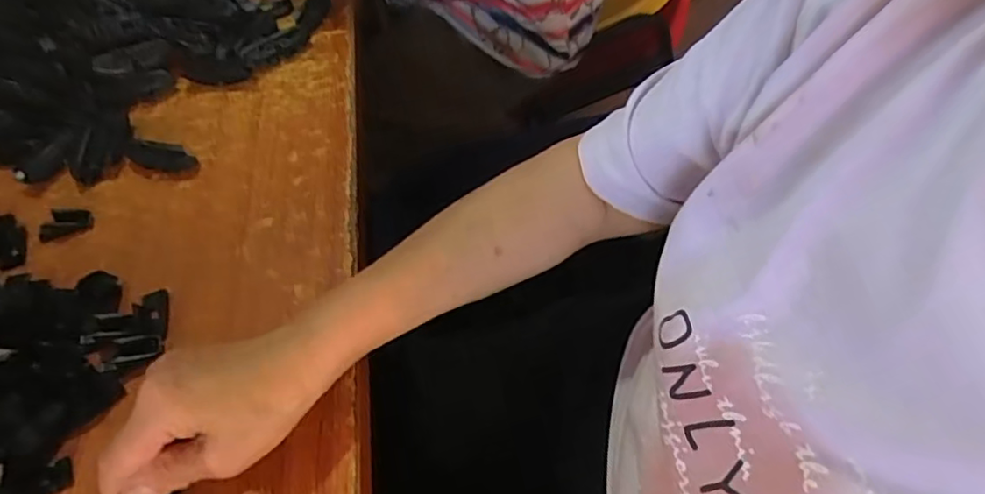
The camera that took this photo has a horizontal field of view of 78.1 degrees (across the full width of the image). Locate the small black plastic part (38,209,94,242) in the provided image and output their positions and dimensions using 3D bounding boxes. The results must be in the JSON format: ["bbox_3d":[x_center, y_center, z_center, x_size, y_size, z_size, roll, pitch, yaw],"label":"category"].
[{"bbox_3d":[-0.346,-0.020,0.489,0.045,0.013,0.021,-17,52,-6],"label":"small black plastic part"}]

